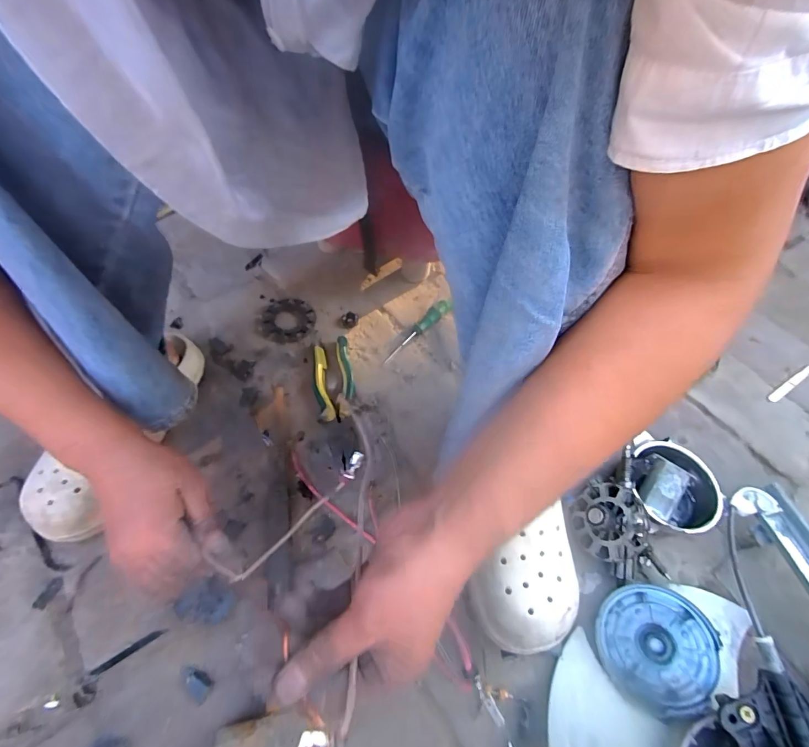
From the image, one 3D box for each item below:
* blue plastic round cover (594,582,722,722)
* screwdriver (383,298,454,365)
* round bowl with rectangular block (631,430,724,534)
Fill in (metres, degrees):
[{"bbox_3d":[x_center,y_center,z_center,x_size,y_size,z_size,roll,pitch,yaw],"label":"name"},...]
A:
[{"bbox_3d":[0.231,0.255,0.379,0.094,0.010,0.100,-12,65,26],"label":"blue plastic round cover"},{"bbox_3d":[0.022,-0.068,0.606,0.017,0.021,0.146,40,64,21],"label":"screwdriver"},{"bbox_3d":[0.300,0.131,0.465,0.092,0.046,0.099,15,58,7],"label":"round bowl with rectangular block"}]

